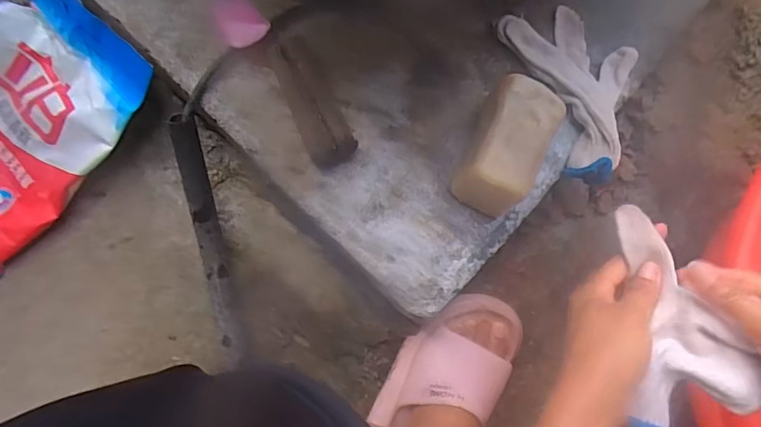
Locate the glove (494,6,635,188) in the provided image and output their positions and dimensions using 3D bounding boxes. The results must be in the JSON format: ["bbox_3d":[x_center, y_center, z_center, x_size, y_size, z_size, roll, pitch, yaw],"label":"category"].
[{"bbox_3d":[0.202,-0.125,0.465,0.114,0.026,0.179,-21,78,-6],"label":"glove"}]

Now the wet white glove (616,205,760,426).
[{"bbox_3d":[0.200,0.076,0.326,0.066,0.054,0.164,-4,77,-2],"label":"wet white glove"}]

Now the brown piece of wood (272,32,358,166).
[{"bbox_3d":[-0.064,-0.107,0.456,0.042,0.026,0.129,-23,78,-6],"label":"brown piece of wood"}]

